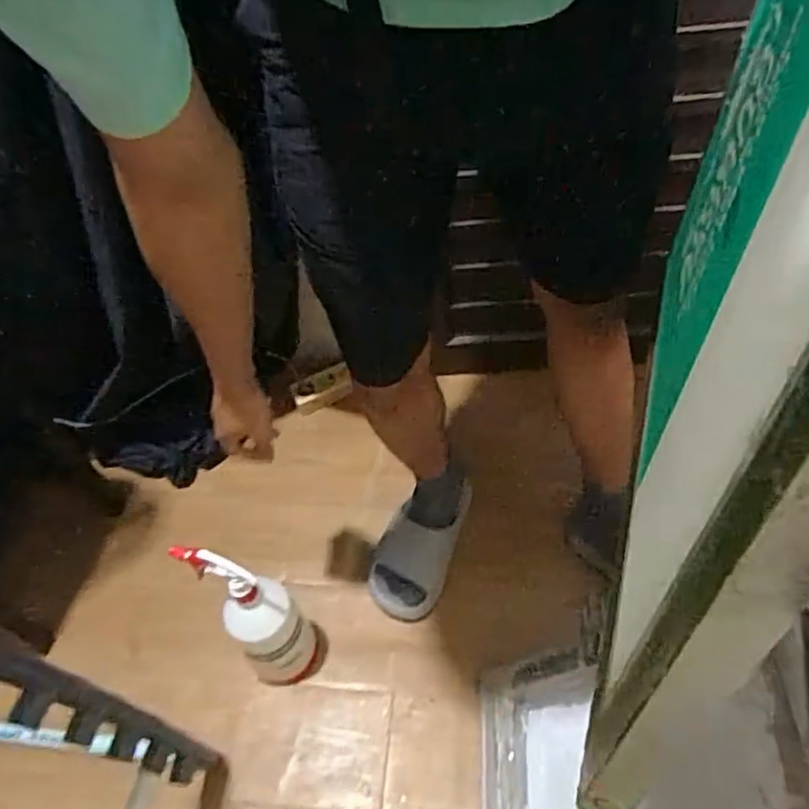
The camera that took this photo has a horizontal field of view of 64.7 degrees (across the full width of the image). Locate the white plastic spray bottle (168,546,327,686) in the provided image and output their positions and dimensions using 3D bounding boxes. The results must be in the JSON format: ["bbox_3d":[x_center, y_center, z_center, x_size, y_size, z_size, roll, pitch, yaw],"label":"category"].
[{"bbox_3d":[-0.188,0.288,0.839,0.146,0.317,0.084,-7,51,-8],"label":"white plastic spray bottle"}]

